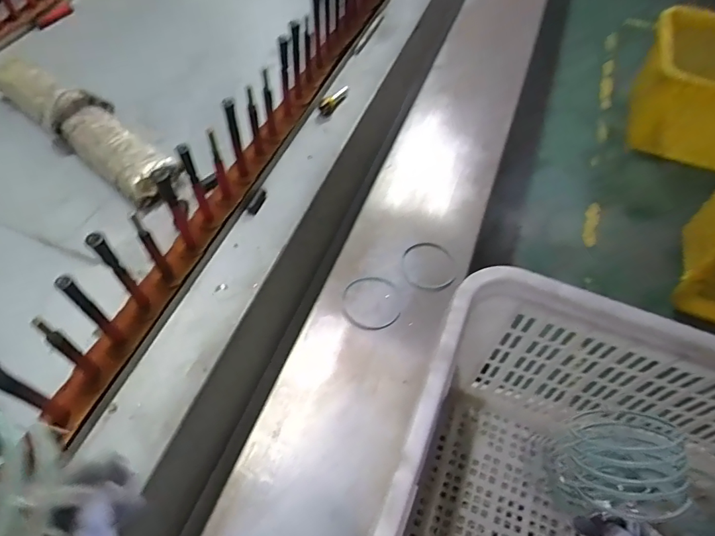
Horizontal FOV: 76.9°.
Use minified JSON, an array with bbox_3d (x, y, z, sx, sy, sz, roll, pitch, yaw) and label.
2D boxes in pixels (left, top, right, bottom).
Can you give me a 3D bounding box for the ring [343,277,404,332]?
[{"bbox_3d":[0.026,0.064,0.827,0.112,0.006,0.102,-1,65,3],"label":"ring"}]

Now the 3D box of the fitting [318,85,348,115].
[{"bbox_3d":[-0.046,-0.313,0.836,0.024,0.021,0.075,27,61,13],"label":"fitting"}]

